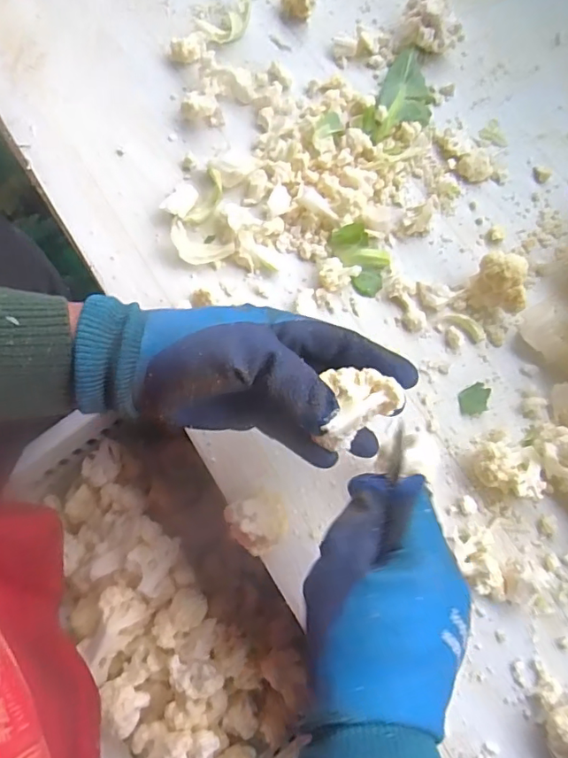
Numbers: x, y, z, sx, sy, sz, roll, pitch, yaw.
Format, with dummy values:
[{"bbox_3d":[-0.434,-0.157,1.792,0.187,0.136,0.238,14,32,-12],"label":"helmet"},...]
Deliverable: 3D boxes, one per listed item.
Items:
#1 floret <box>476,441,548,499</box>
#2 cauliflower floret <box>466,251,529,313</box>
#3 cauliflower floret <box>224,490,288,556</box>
[{"bbox_3d":[0.172,0.071,0.413,0.051,0.030,0.036,10,74,3],"label":"floret"},{"bbox_3d":[0.184,-0.081,0.457,0.044,0.045,0.040,0,74,0],"label":"cauliflower floret"},{"bbox_3d":[-0.018,0.105,0.395,0.041,0.047,0.039,-22,76,-8],"label":"cauliflower floret"}]

